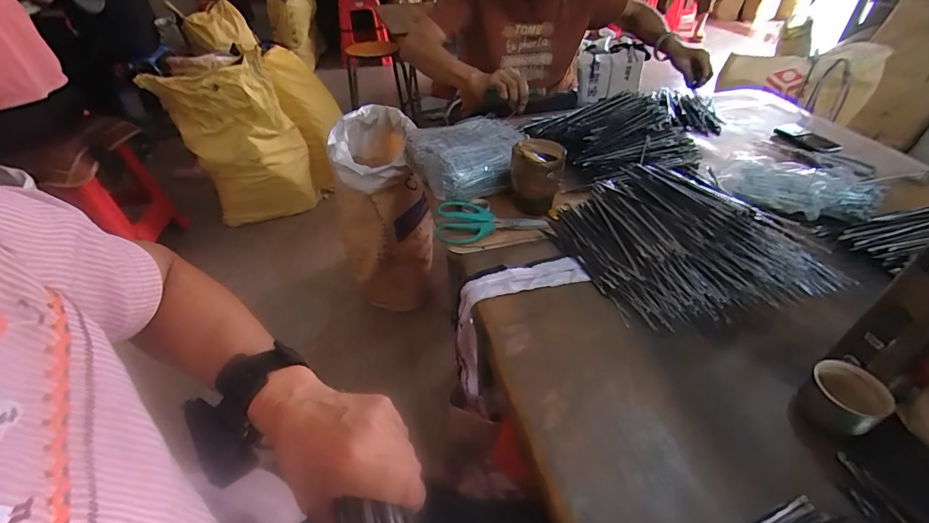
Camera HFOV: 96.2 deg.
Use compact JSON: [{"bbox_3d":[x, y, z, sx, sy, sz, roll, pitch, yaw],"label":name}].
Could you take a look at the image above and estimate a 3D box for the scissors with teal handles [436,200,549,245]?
[{"bbox_3d":[0.044,-0.069,0.706,0.181,0.011,0.091,-5,58,-6],"label":"scissors with teal handles"}]

